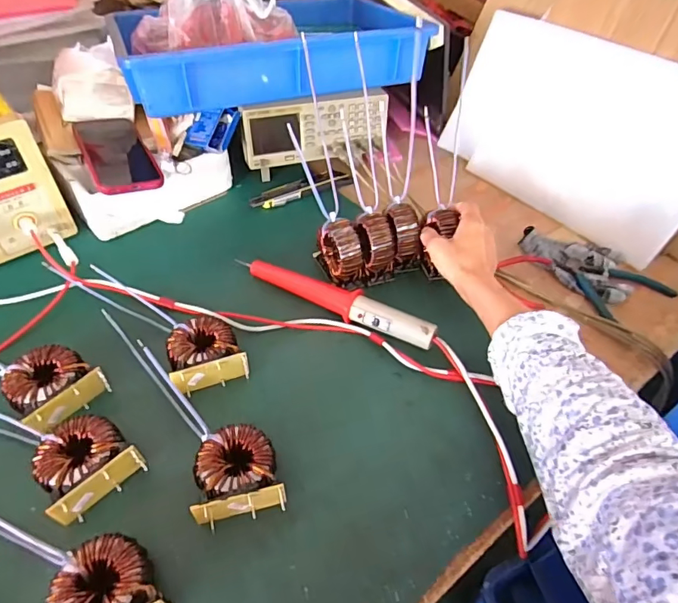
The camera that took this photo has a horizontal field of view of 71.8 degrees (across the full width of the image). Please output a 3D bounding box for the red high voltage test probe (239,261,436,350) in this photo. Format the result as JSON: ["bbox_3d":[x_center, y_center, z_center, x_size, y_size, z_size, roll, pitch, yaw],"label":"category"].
[{"bbox_3d":[-0.004,-0.002,0.554,0.243,0.034,0.033,24,50,15],"label":"red high voltage test probe"}]

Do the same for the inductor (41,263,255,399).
[{"bbox_3d":[-0.209,0.015,0.528,0.255,0.033,0.087,36,54,25],"label":"inductor"}]

